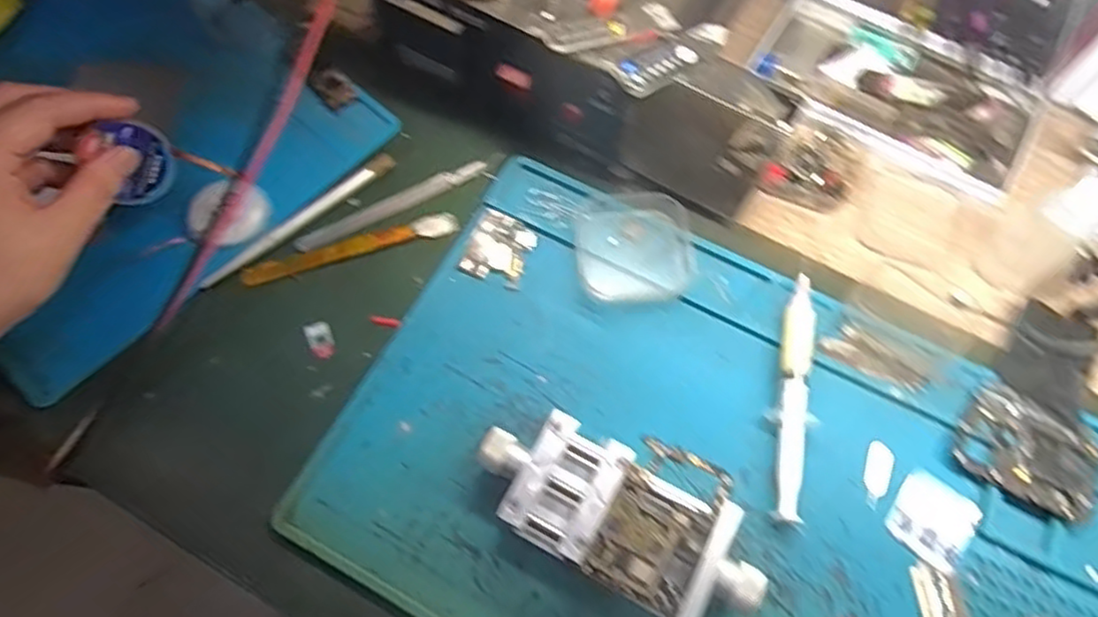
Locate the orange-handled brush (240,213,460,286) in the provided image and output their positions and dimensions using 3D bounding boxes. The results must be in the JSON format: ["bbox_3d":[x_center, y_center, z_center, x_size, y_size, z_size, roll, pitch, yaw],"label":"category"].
[{"bbox_3d":[-0.113,-0.035,0.397,0.121,0.007,0.015,-17,68,-8],"label":"orange-handled brush"}]

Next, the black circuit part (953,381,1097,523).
[{"bbox_3d":[0.248,0.073,0.356,0.066,0.005,0.054,30,69,12],"label":"black circuit part"}]

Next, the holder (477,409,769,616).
[{"bbox_3d":[0.031,0.099,0.322,0.135,0.033,0.055,27,69,10],"label":"holder"}]

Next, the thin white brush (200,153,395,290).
[{"bbox_3d":[-0.142,-0.052,0.397,0.127,0.007,0.009,-40,73,-16],"label":"thin white brush"}]

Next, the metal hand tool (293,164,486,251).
[{"bbox_3d":[-0.093,-0.063,0.415,0.120,0.008,0.012,-30,70,-13],"label":"metal hand tool"}]

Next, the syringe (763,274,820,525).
[{"bbox_3d":[0.128,0.044,0.359,0.020,0.014,0.130,13,67,5],"label":"syringe"}]

